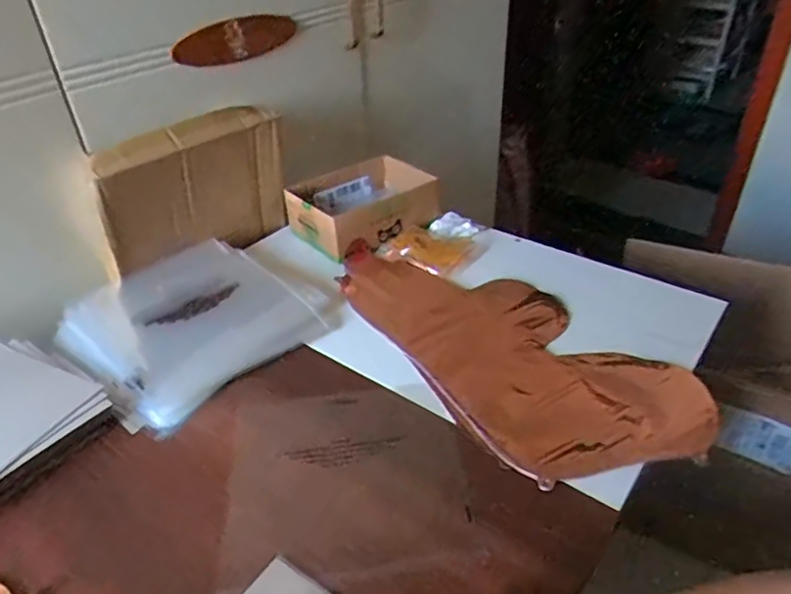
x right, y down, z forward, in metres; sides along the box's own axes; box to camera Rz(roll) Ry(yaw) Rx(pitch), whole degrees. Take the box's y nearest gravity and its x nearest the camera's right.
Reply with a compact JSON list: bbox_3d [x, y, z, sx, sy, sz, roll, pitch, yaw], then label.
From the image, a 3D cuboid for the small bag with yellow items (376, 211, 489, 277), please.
[{"bbox_3d":[0.058,-0.078,0.803,0.103,0.031,0.141,24,43,31],"label":"small bag with yellow items"}]

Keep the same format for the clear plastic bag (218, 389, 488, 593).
[{"bbox_3d":[-0.041,0.153,0.499,0.200,0.009,0.181,-5,39,-4],"label":"clear plastic bag"}]

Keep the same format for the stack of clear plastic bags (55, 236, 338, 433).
[{"bbox_3d":[-0.230,0.021,0.660,0.244,0.036,0.254,28,45,35],"label":"stack of clear plastic bags"}]

